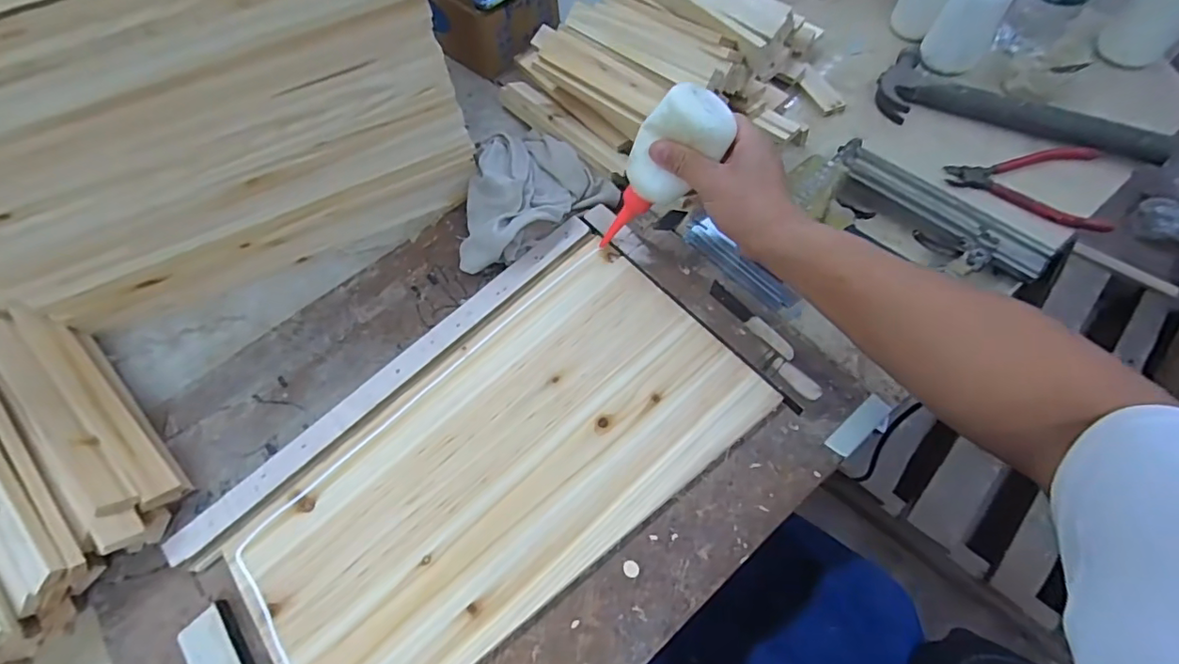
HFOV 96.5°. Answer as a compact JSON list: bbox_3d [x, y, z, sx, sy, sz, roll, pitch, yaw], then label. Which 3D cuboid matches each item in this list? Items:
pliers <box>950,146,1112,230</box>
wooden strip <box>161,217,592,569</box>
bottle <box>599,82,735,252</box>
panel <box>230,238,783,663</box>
[{"bbox_3d":[0.452,-0.162,0.535,0.141,0.014,0.100,28,69,16],"label":"pliers"},{"bbox_3d":[-0.172,0.033,0.482,0.452,0.008,0.026,-42,69,-15],"label":"wooden strip"},{"bbox_3d":[0.060,-0.140,0.474,0.052,0.158,0.050,-4,60,-32],"label":"bottle"},{"bbox_3d":[-0.075,0.108,0.440,0.417,0.010,0.217,-38,68,-14],"label":"panel"}]

